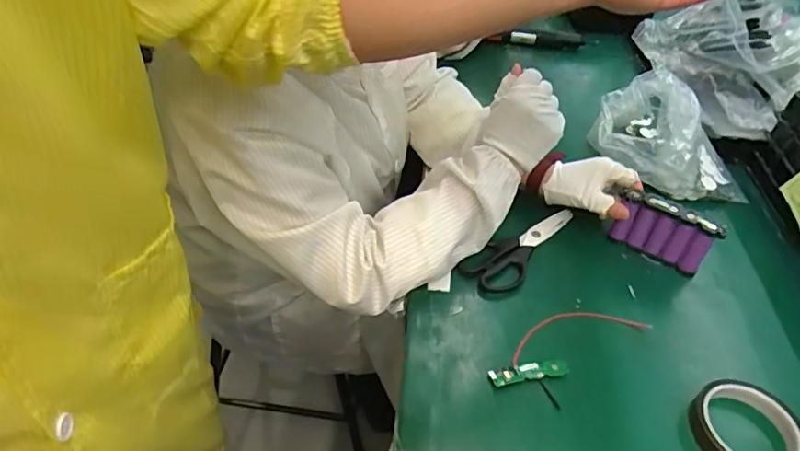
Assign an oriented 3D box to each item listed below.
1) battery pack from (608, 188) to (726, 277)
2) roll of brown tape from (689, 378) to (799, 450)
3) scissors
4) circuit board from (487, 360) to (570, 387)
[{"bbox_3d":[0.314,0.009,0.625,0.109,0.086,0.017,29,49,25],"label":"battery pack"},{"bbox_3d":[0.324,0.188,0.483,0.087,0.027,0.090,2,43,-1],"label":"roll of brown tape"},{"bbox_3d":[0.158,0.027,0.647,0.186,0.008,0.060,-31,52,-31],"label":"scissors"},{"bbox_3d":[0.131,0.147,0.522,0.080,0.004,0.017,-6,43,-9],"label":"circuit board"}]

